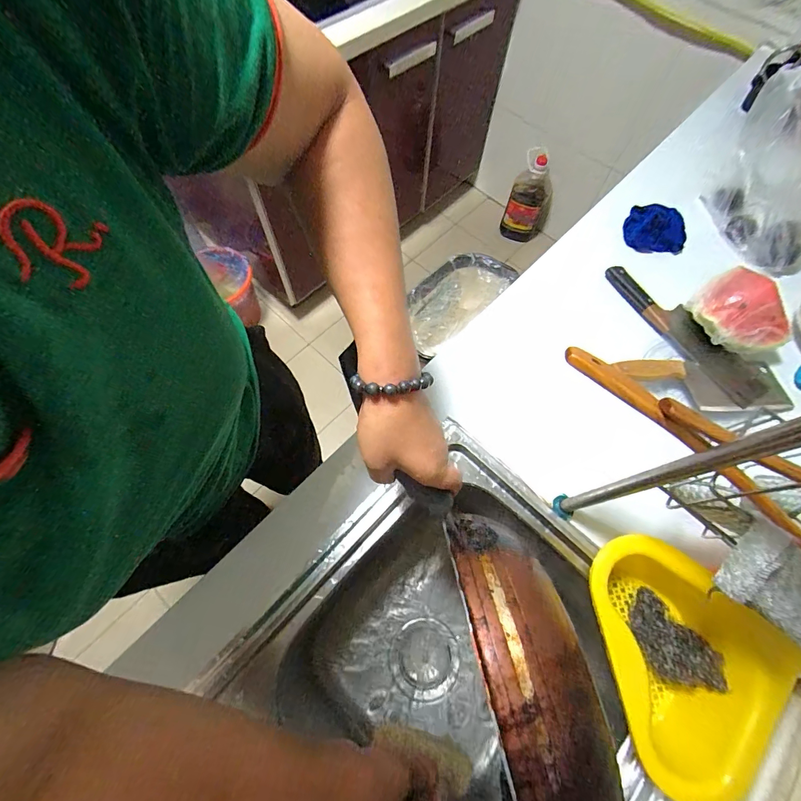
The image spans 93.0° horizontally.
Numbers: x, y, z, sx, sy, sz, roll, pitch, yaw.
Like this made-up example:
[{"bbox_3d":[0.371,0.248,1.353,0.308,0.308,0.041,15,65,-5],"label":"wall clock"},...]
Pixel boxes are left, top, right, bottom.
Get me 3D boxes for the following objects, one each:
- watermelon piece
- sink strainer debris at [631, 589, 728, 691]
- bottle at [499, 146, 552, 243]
[{"bbox_3d":[0.510,-0.135,0.575,0.108,0.069,0.139,-19,70,-10],"label":"watermelon piece"},{"bbox_3d":[0.293,0.265,0.418,0.058,0.048,0.096,-33,73,-14],"label":"sink strainer debris"},{"bbox_3d":[0.546,-0.842,1.591,0.178,0.350,0.150,24,69,8],"label":"bottle"}]

